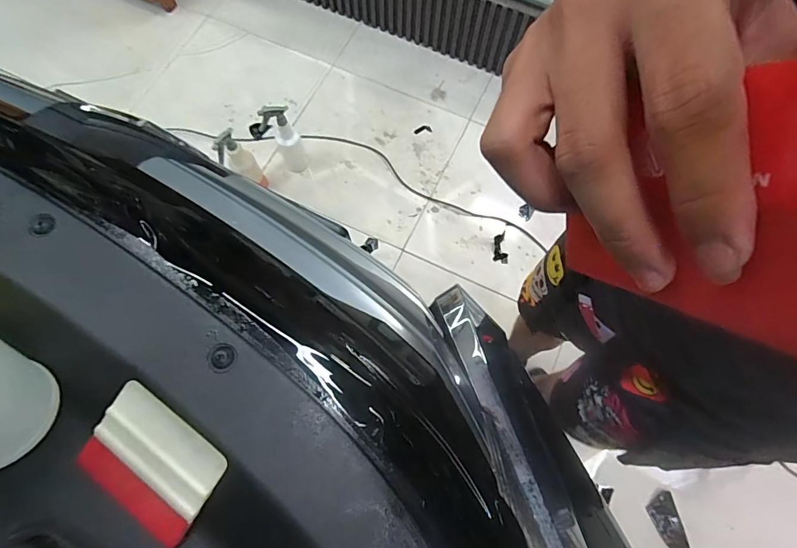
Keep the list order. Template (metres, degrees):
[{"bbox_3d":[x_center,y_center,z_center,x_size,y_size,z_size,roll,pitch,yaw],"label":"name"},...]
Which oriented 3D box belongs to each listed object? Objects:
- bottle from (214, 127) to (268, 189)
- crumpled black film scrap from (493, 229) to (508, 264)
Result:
[{"bbox_3d":[-0.516,-0.361,1.401,0.097,0.313,0.082,-24,73,-8],"label":"bottle"},{"bbox_3d":[0.354,-0.092,1.468,0.047,0.012,0.115,5,72,1],"label":"crumpled black film scrap"}]

